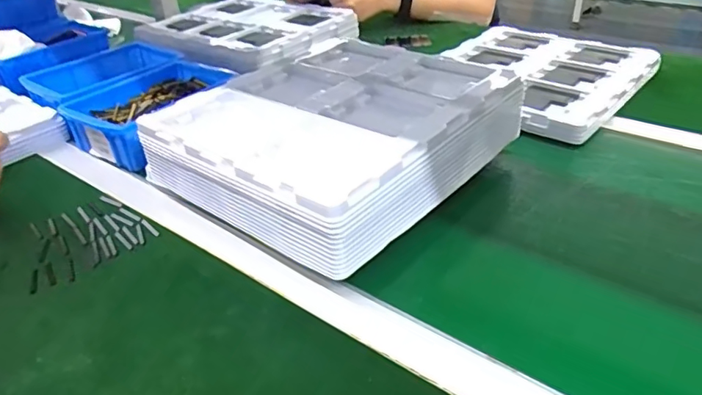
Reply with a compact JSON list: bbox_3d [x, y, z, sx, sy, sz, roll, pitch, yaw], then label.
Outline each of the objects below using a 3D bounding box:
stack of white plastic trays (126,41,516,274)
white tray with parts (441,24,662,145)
[{"bbox_3d":[-0.009,-0.072,0.580,0.272,0.090,0.326,25,43,35],"label":"stack of white plastic trays"},{"bbox_3d":[0.271,-0.188,0.788,0.275,0.030,0.328,25,43,35],"label":"white tray with parts"}]

